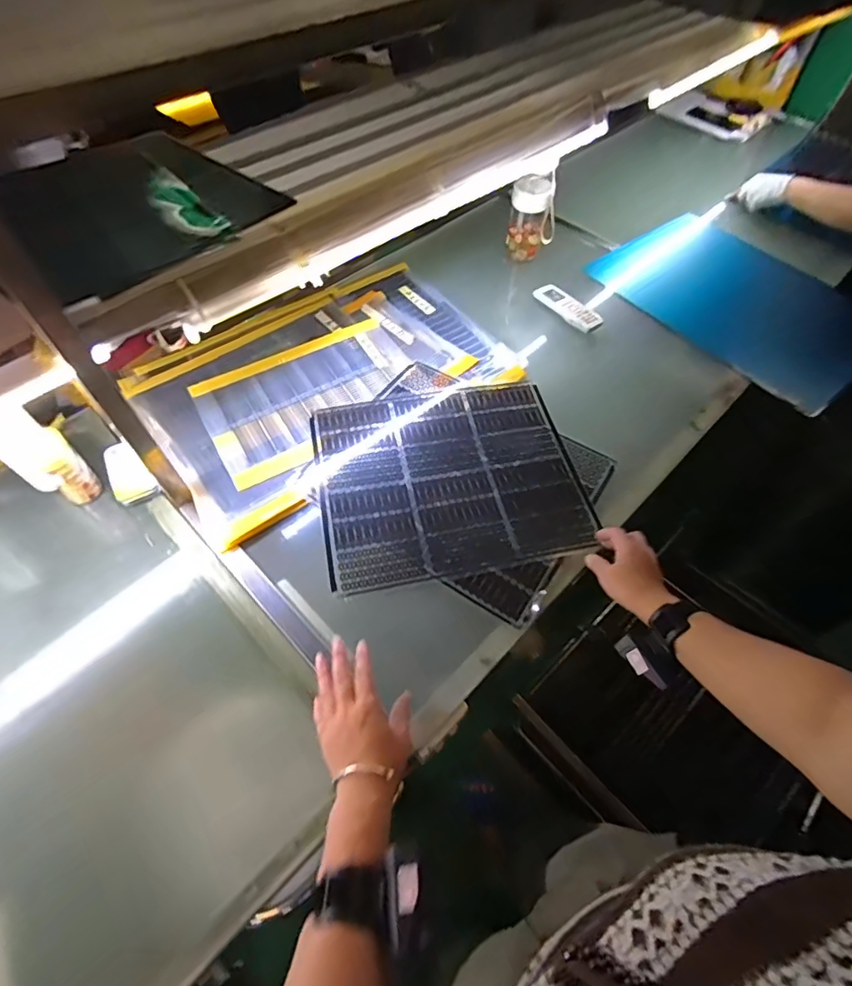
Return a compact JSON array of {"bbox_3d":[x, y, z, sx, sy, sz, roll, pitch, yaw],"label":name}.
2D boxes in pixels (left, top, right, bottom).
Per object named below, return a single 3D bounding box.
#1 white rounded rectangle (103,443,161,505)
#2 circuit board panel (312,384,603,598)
[{"bbox_3d":[-0.473,-0.033,0.790,0.057,0.025,0.105,-28,64,-19],"label":"white rounded rectangle"},{"bbox_3d":[0.038,-0.033,0.803,0.407,0.014,0.344,-9,59,-9],"label":"circuit board panel"}]

